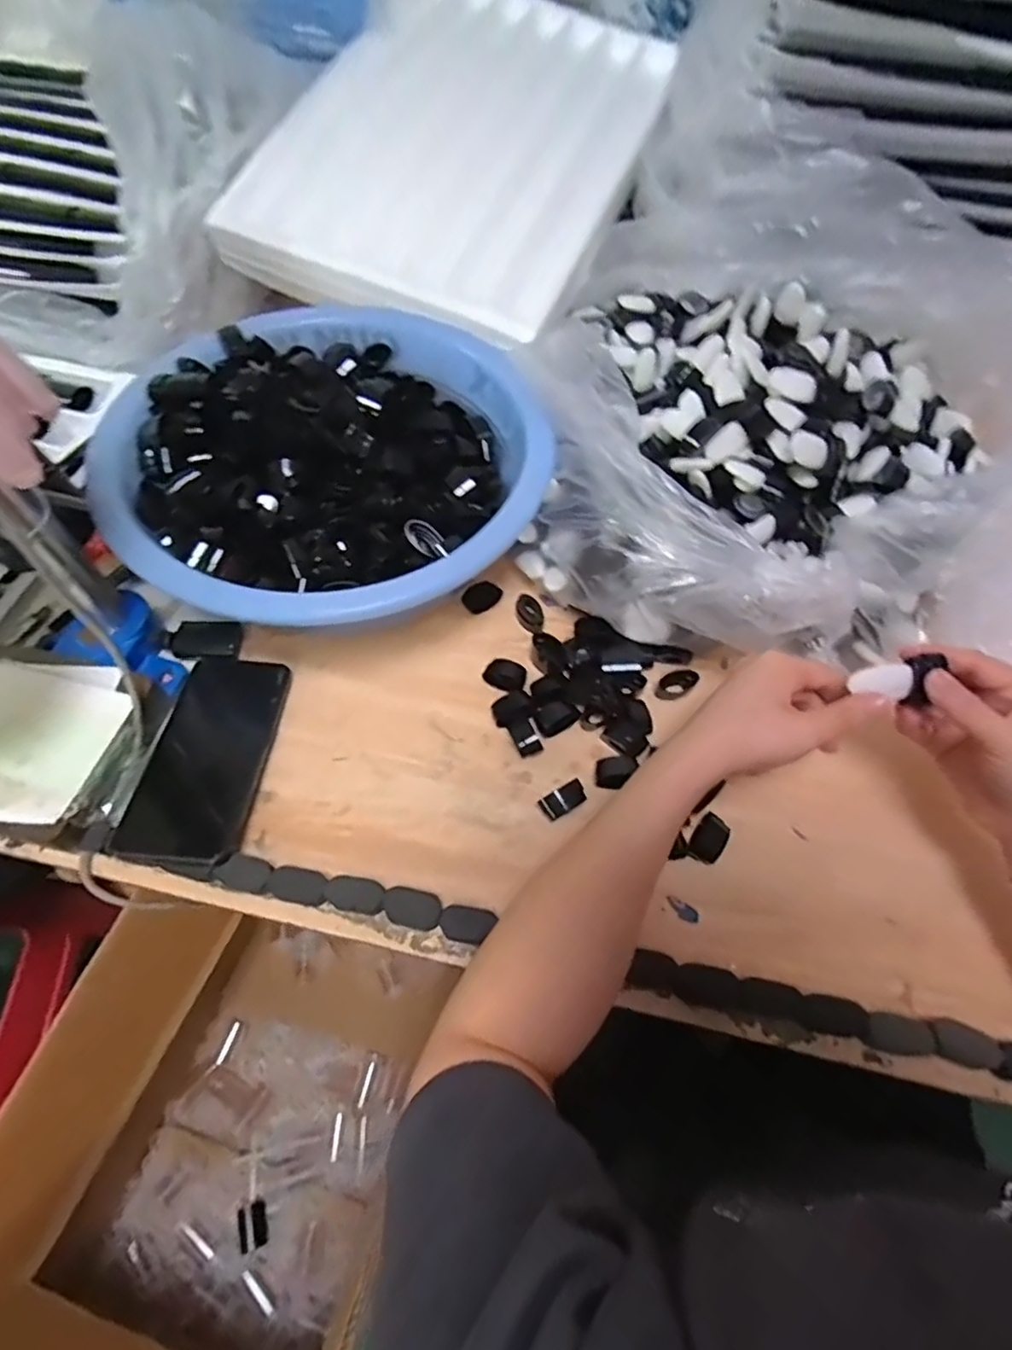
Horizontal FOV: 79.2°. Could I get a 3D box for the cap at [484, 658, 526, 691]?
[{"bbox_3d":[0.000,-0.001,0.483,0.031,0.010,0.023,19,61,8],"label":"cap"}]

